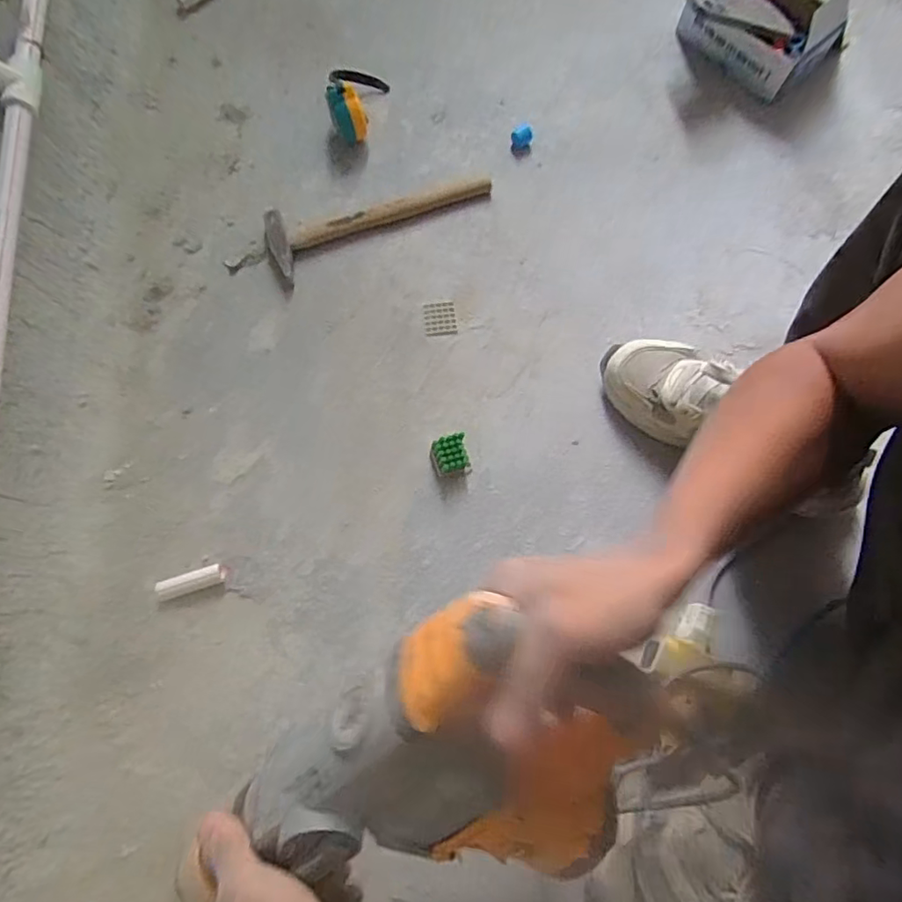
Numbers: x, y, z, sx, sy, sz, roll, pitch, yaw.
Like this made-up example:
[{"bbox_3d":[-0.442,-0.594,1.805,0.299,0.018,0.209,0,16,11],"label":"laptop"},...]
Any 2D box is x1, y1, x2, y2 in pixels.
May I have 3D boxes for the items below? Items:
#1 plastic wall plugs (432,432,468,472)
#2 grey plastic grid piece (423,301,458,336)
[{"bbox_3d":[0.000,0.005,0.625,0.037,0.033,0.041,-16,75,-5],"label":"plastic wall plugs"},{"bbox_3d":[-0.014,-0.167,0.682,0.040,0.004,0.044,-6,74,-3],"label":"grey plastic grid piece"}]

